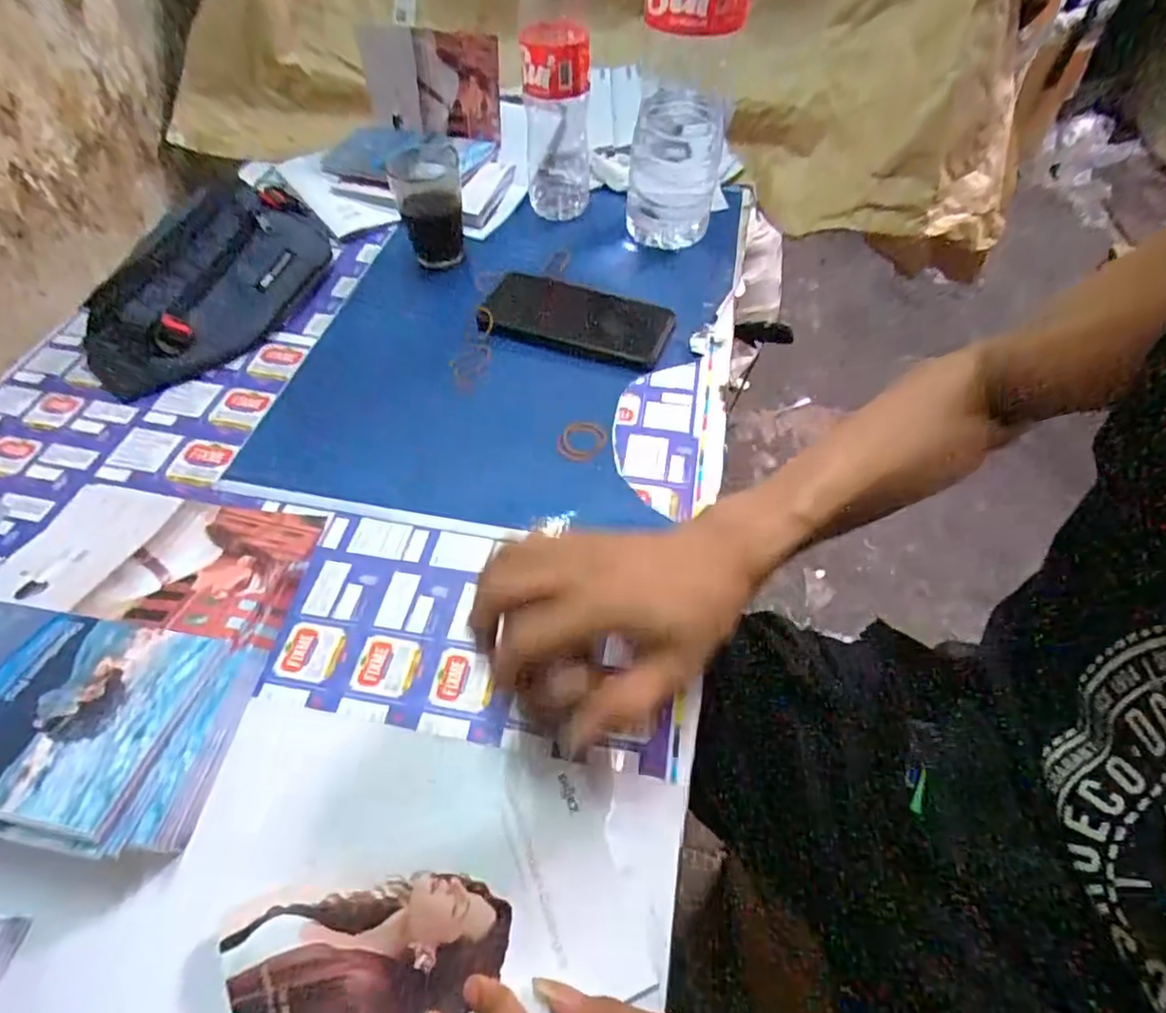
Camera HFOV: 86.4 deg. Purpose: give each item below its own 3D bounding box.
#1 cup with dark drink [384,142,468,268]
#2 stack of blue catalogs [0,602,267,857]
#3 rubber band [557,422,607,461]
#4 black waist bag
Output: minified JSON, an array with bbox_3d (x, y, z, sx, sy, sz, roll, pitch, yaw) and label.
[{"bbox_3d":[-0.144,-0.288,0.592,0.062,0.083,0.061,-9,54,-7],"label":"cup with dark drink"},{"bbox_3d":[-0.286,0.109,0.329,0.195,0.047,0.114,7,53,5],"label":"stack of blue catalogs"},{"bbox_3d":[-0.001,-0.052,0.475,0.040,0.005,0.035,-22,56,-16],"label":"rubber band"},{"bbox_3d":[-0.321,-0.207,0.550,0.113,0.072,0.258,25,57,18],"label":"black waist bag"}]

